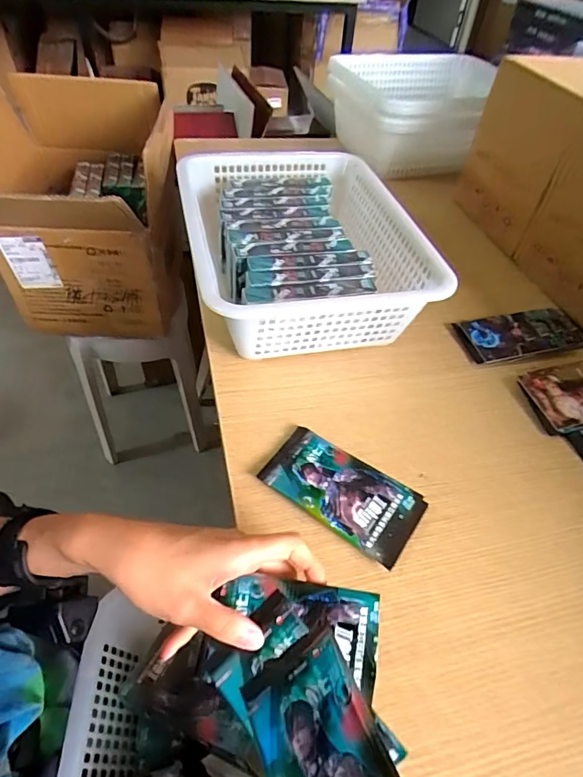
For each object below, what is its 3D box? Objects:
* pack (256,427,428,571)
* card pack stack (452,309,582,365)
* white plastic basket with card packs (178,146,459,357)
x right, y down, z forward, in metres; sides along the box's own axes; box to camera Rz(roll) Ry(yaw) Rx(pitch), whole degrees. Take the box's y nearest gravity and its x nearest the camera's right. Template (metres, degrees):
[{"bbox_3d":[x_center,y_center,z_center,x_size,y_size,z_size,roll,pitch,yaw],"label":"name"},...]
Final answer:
[{"bbox_3d":[0.046,0.092,0.415,0.141,0.012,0.078,30,53,20],"label":"pack"},{"bbox_3d":[0.300,-0.068,0.572,0.168,0.014,0.075,-6,50,-10],"label":"card pack stack"},{"bbox_3d":[0.009,-0.182,0.587,0.261,0.104,0.356,-7,50,-11],"label":"white plastic basket with card packs"}]

